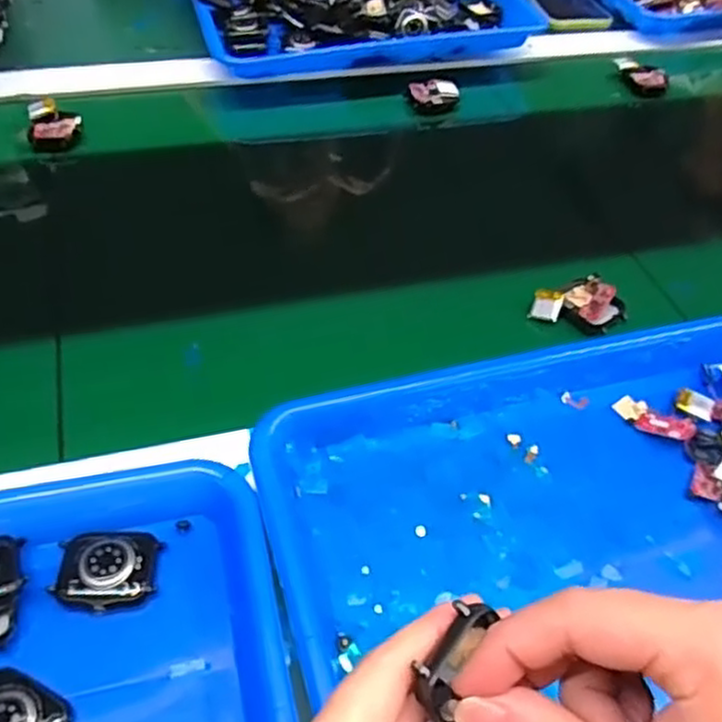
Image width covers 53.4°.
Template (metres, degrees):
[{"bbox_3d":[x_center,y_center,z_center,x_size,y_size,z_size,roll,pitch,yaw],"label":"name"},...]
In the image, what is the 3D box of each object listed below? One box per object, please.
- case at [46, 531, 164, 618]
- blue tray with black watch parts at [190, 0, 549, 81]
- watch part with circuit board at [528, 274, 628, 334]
[{"bbox_3d":[-0.119,0.097,0.335,0.045,0.012,0.036,2,49,-4],"label":"case"},{"bbox_3d":[-0.006,-0.392,0.764,0.346,0.043,0.254,-7,51,-12],"label":"blue tray with black watch parts"},{"bbox_3d":[0.150,-0.041,0.490,0.061,0.022,0.040,16,50,8],"label":"watch part with circuit board"}]

